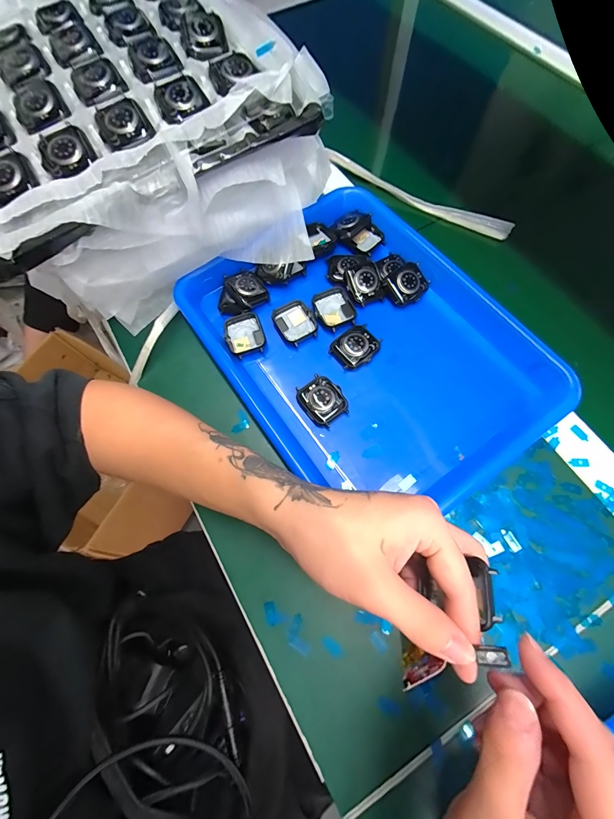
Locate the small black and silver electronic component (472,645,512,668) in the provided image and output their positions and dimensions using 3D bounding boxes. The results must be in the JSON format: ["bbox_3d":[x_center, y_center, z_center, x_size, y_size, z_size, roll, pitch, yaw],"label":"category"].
[{"bbox_3d":[0.090,0.120,0.157,0.014,0.004,0.008,-26,64,31],"label":"small black and silver electronic component"}]

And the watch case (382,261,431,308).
[{"bbox_3d":[0.105,-0.130,0.335,0.044,0.010,0.037,-35,98,-3],"label":"watch case"}]

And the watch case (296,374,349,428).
[{"bbox_3d":[0.014,-0.009,0.305,0.037,0.013,0.043,-35,73,-10],"label":"watch case"}]

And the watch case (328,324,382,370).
[{"bbox_3d":[0.049,-0.062,0.320,0.045,0.012,0.038,-37,73,-10],"label":"watch case"}]

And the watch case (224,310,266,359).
[{"bbox_3d":[-0.064,-0.077,0.329,0.038,0.007,0.046,-20,71,-5],"label":"watch case"}]

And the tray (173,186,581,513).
[{"bbox_3d":[0.058,-0.068,0.317,0.261,0.033,0.316,-34,72,-9],"label":"tray"}]

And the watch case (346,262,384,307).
[{"bbox_3d":[0.060,-0.130,0.336,0.034,0.006,0.039,-19,97,0],"label":"watch case"}]

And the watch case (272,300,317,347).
[{"bbox_3d":[-0.012,-0.089,0.331,0.037,0.010,0.044,-27,71,-7],"label":"watch case"}]

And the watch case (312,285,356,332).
[{"bbox_3d":[0.028,-0.104,0.333,0.040,0.009,0.045,-25,71,-7],"label":"watch case"}]

